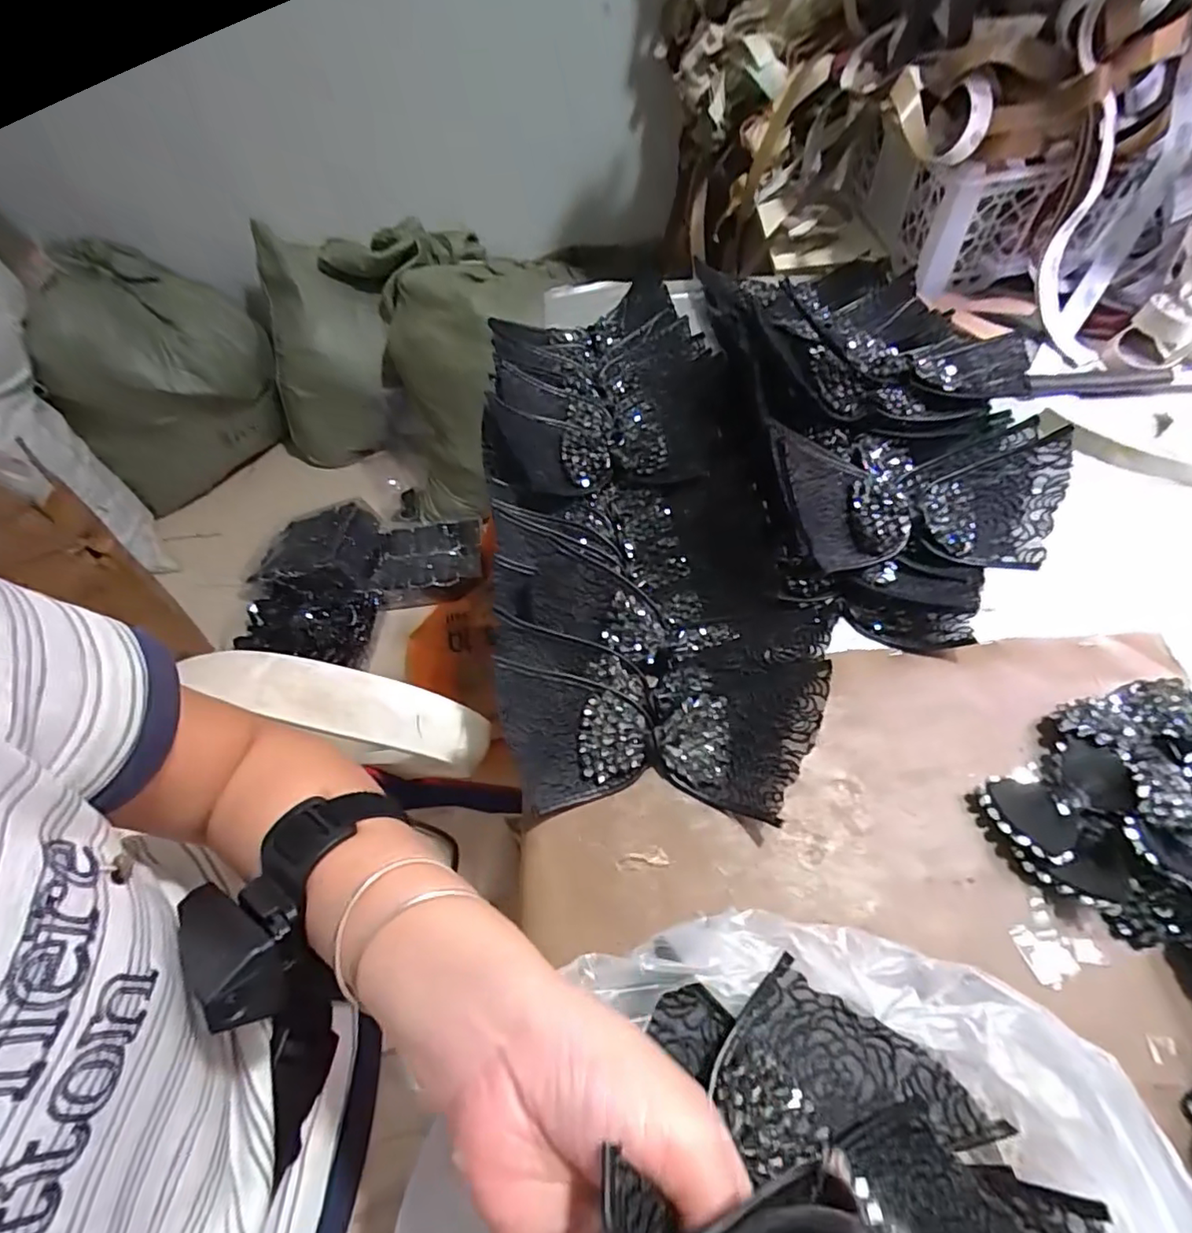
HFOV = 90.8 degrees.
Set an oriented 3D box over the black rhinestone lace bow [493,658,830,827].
[{"bbox_3d":[0.040,0.064,0.383,0.200,0.051,0.121,0,57,2],"label":"black rhinestone lace bow"}]

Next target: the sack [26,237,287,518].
[{"bbox_3d":[-1.041,-0.587,1.425,0.460,0.437,0.328,-39,64,-21],"label":"sack"}]

